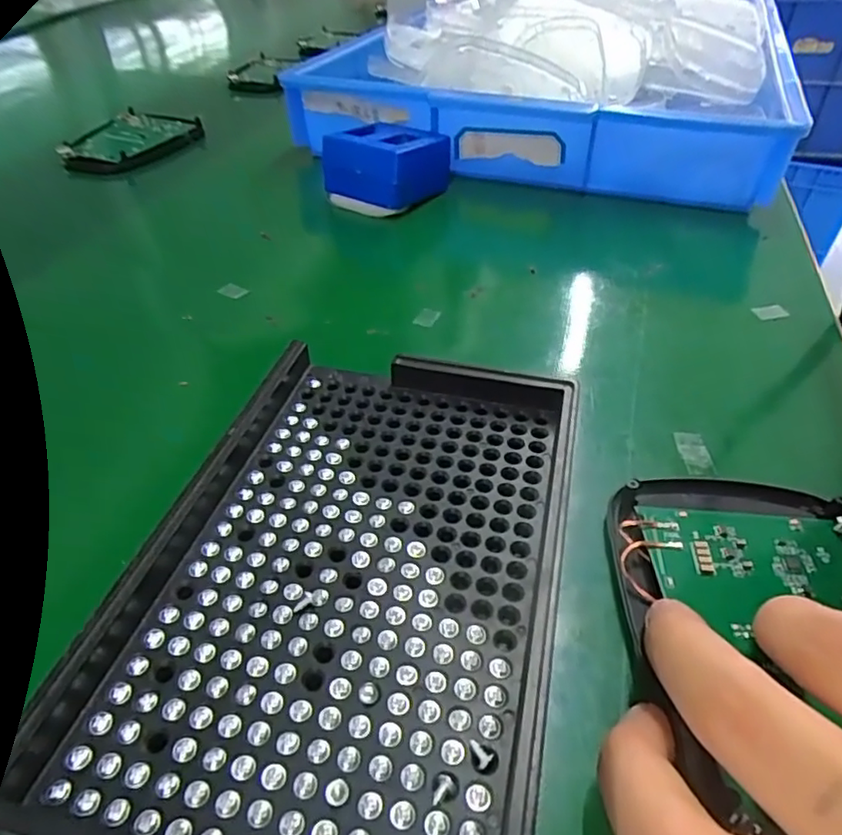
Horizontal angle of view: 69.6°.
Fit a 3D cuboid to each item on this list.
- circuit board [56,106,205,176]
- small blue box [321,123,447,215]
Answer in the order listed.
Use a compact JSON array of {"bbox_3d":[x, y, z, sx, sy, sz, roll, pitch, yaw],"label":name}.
[{"bbox_3d":[-0.195,-0.185,0.405,0.064,0.008,0.085,15,48,7],"label":"circuit board"},{"bbox_3d":[-0.018,-0.137,0.328,0.052,0.035,0.050,26,46,23],"label":"small blue box"}]

